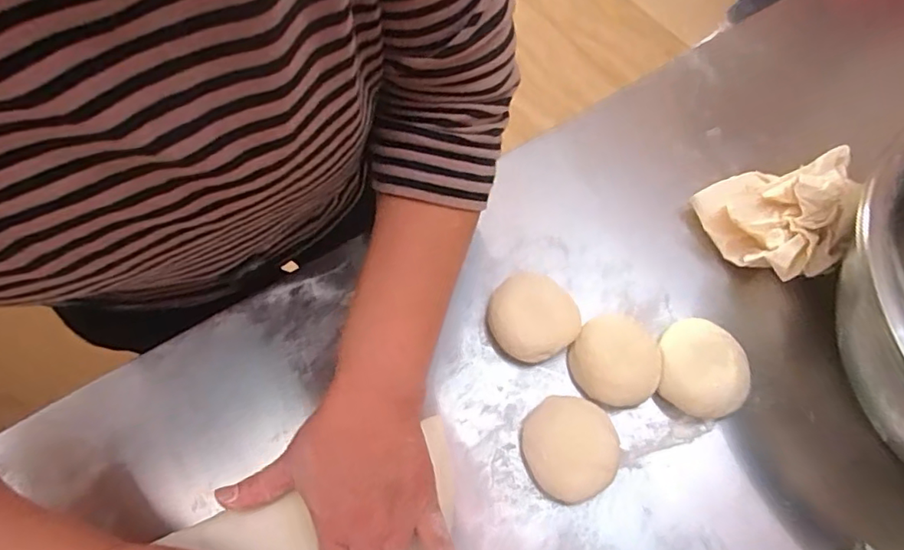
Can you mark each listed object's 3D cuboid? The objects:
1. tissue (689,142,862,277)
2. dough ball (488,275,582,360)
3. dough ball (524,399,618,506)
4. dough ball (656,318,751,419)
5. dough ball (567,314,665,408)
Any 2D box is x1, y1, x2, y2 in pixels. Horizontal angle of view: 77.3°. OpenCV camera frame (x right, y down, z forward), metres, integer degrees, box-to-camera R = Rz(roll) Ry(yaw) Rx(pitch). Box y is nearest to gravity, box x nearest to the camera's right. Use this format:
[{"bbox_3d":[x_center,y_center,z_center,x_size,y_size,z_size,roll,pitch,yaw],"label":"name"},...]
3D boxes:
[{"bbox_3d":[0.277,-0.051,0.451,0.137,0.048,0.101,-19,64,-7],"label":"tissue"},{"bbox_3d":[0.060,0.029,0.419,0.063,0.030,0.065,-1,64,2],"label":"dough ball"},{"bbox_3d":[0.080,0.117,0.383,0.060,0.022,0.065,-1,64,2],"label":"dough ball"},{"bbox_3d":[0.179,0.068,0.406,0.057,0.027,0.069,7,64,6],"label":"dough ball"},{"bbox_3d":[0.119,0.061,0.409,0.062,0.034,0.064,-1,64,2],"label":"dough ball"}]

